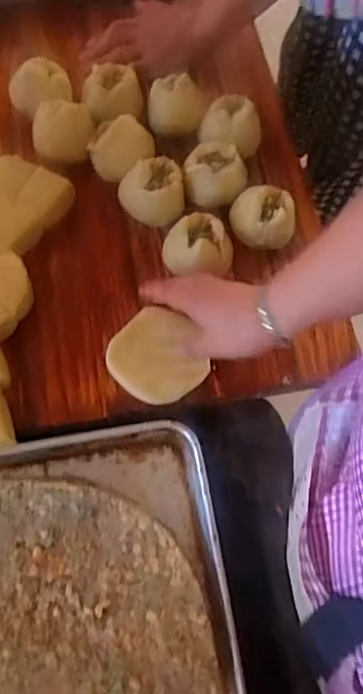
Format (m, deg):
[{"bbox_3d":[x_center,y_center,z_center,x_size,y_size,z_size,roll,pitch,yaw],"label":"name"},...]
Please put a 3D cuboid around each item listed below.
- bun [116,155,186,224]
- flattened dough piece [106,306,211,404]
[{"bbox_3d":[-0.035,-0.176,0.650,0.072,0.065,0.061,-6,69,-3],"label":"bun"},{"bbox_3d":[-0.026,0.010,0.587,0.091,0.020,0.097,0,69,-1],"label":"flattened dough piece"}]

